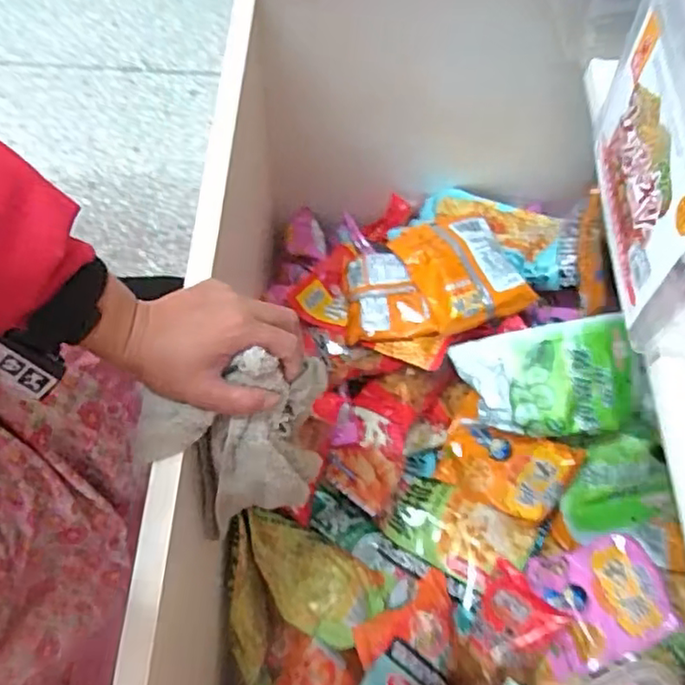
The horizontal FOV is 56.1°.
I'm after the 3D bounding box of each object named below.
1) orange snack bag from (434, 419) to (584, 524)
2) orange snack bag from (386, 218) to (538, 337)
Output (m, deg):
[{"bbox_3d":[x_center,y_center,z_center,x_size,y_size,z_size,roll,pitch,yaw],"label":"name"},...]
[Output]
[{"bbox_3d":[0.192,0.151,0.778,0.146,0.026,0.107,23,105,19],"label":"orange snack bag"},{"bbox_3d":[0.144,-0.094,0.791,0.123,0.049,0.163,-20,65,-13],"label":"orange snack bag"}]

